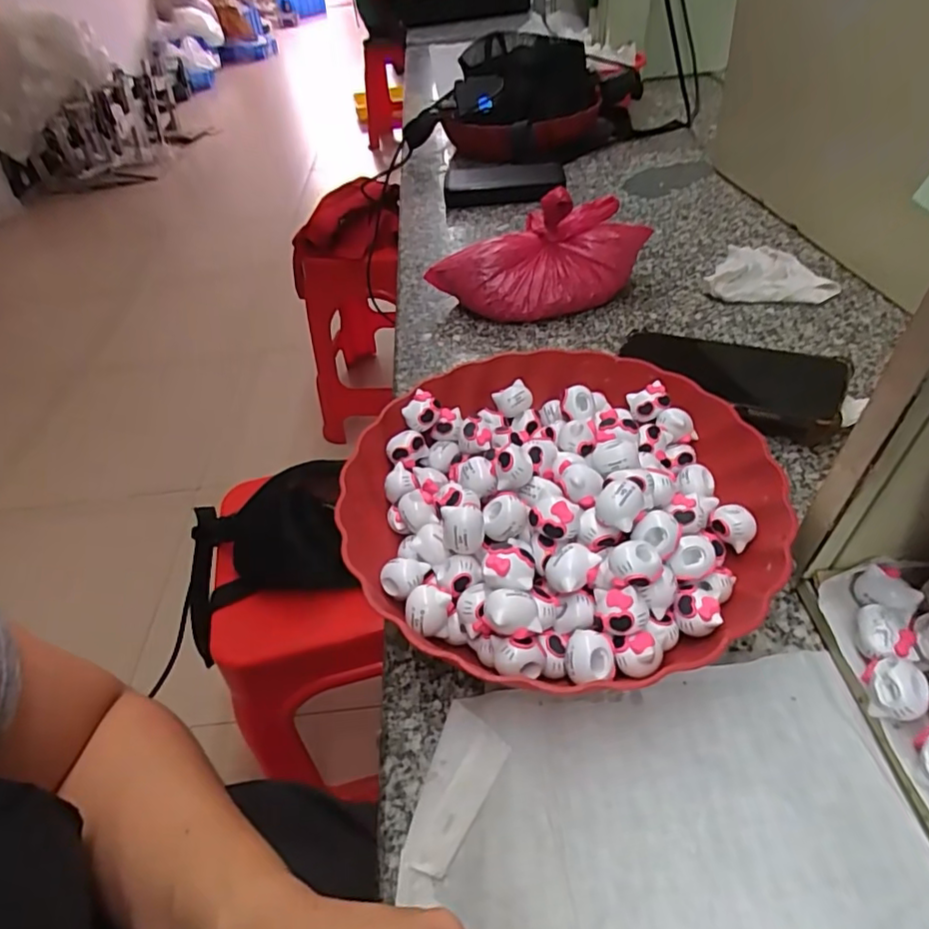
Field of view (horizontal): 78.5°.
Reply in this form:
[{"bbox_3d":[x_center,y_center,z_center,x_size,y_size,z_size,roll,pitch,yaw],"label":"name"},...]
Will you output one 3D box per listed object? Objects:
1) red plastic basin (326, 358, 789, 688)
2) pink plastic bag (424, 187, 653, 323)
[{"bbox_3d":[0.052,0.015,0.338,0.240,0.066,0.232,-3,44,3],"label":"red plastic basin"},{"bbox_3d":[0.072,-0.192,0.530,0.206,0.084,0.095,-12,45,-5],"label":"pink plastic bag"}]

